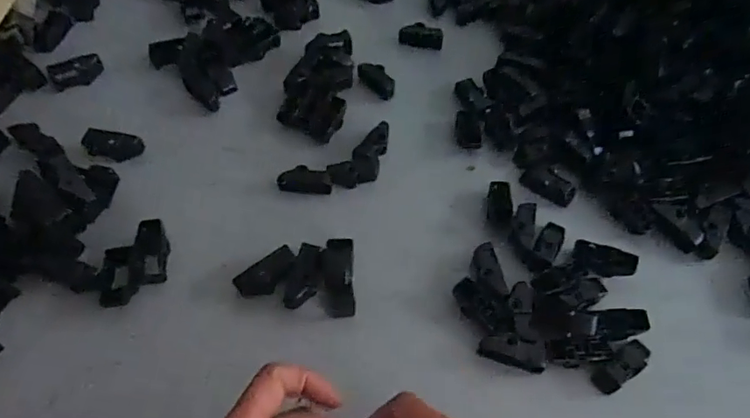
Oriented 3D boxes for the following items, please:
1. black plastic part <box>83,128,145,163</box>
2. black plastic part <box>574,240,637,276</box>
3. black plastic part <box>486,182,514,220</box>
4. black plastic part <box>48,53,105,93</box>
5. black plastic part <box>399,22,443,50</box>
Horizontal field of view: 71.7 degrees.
[{"bbox_3d":[-0.237,-0.056,0.468,0.049,0.017,0.025,8,60,6],"label":"black plastic part"},{"bbox_3d":[0.178,0.039,0.404,0.045,0.014,0.026,11,60,8],"label":"black plastic part"},{"bbox_3d":[0.105,-0.007,0.436,0.020,0.009,0.039,7,60,6],"label":"black plastic part"},{"bbox_3d":[-0.300,-0.139,0.519,0.049,0.021,0.020,-29,63,-15],"label":"black plastic part"},{"bbox_3d":[0.049,-0.184,0.550,0.046,0.021,0.015,14,61,10],"label":"black plastic part"}]

